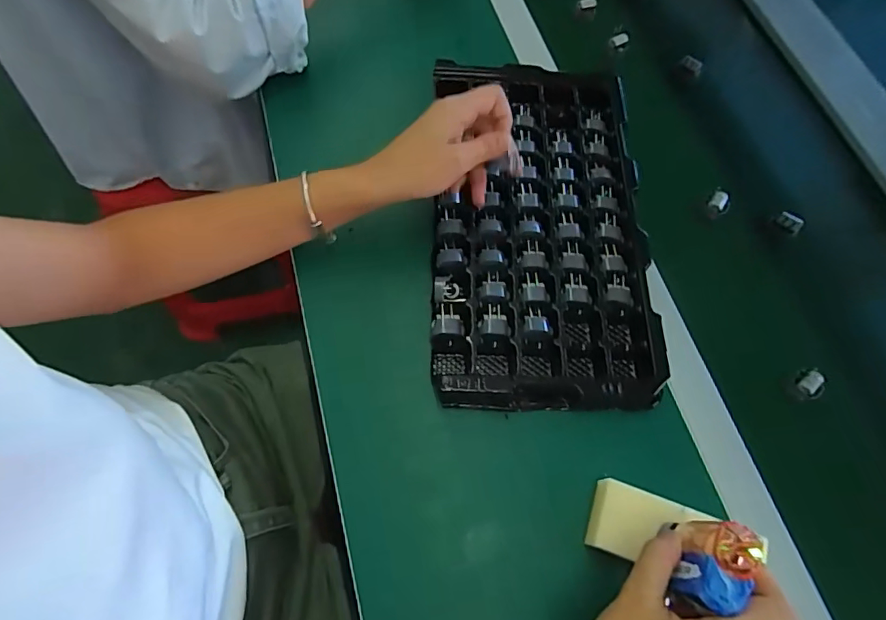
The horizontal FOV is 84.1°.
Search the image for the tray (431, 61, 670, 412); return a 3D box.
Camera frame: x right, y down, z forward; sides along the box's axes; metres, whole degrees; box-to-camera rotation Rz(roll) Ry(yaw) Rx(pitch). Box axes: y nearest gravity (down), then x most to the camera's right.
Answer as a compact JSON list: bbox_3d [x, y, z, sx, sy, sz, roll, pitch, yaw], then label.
[{"bbox_3d":[0.089,-0.086,0.471,0.193,0.034,0.355,1,67,-2],"label":"tray"}]

